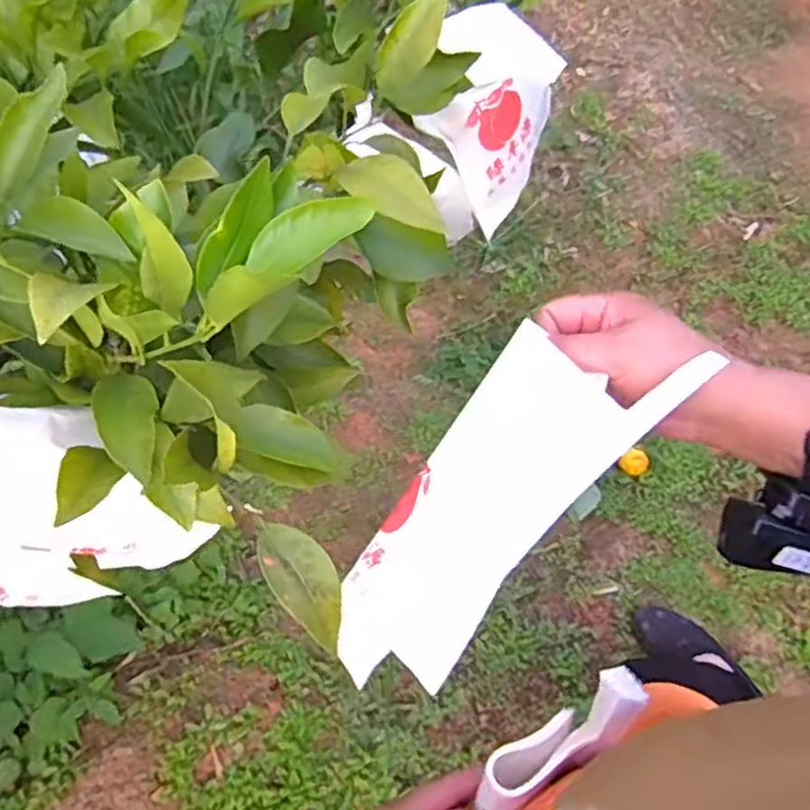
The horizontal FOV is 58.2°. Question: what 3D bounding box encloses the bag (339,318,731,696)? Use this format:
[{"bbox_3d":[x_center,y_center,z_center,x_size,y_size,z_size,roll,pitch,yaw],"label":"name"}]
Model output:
[{"bbox_3d":[0.035,0.064,0.392,0.079,0.030,0.201,43,107,31],"label":"bag"}]

